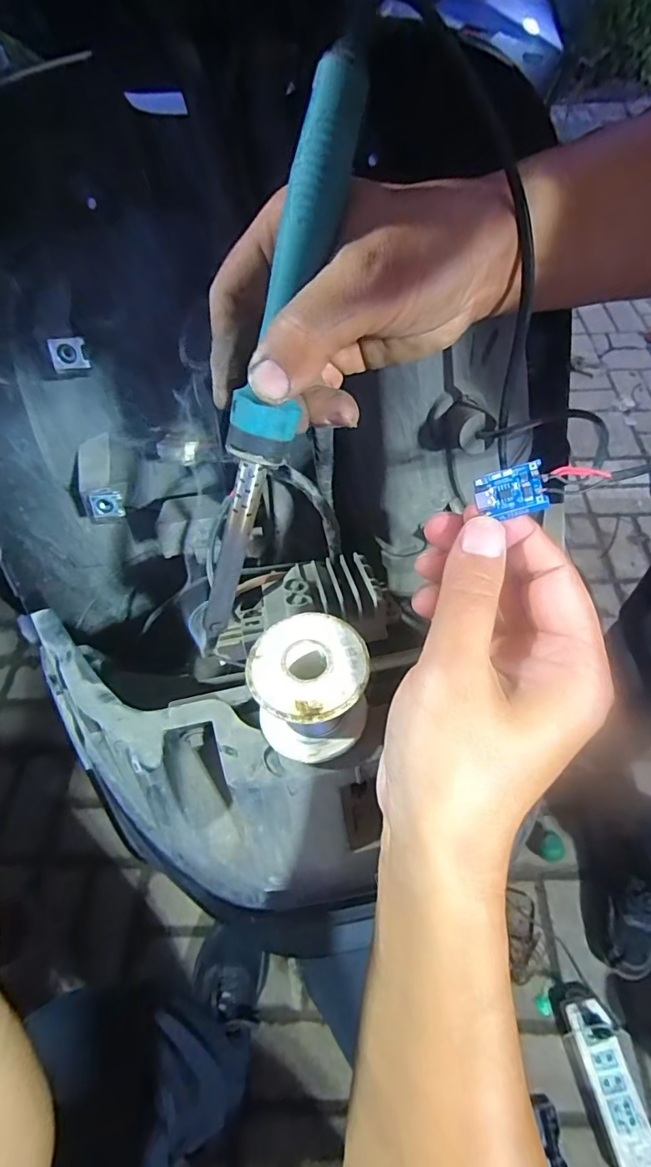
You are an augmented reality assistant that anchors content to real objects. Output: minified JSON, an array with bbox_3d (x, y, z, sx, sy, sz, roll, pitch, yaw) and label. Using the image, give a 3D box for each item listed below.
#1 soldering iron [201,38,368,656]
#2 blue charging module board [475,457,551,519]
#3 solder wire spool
[{"bbox_3d":[-0.025,-0.065,0.202,0.023,0.227,0.017,30,29,22],"label":"soldering iron"},{"bbox_3d":[0.076,-0.037,0.205,0.027,0.020,0.004,-14,14,12],"label":"blue charging module board"},{"bbox_3d":[-0.007,0.050,0.239,0.052,0.046,0.057,-11,56,-4],"label":"solder wire spool"}]

